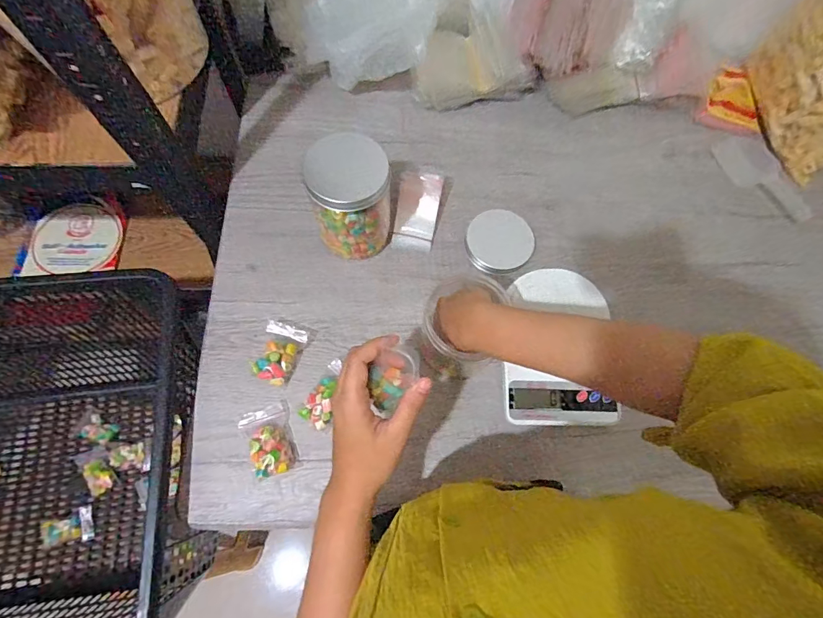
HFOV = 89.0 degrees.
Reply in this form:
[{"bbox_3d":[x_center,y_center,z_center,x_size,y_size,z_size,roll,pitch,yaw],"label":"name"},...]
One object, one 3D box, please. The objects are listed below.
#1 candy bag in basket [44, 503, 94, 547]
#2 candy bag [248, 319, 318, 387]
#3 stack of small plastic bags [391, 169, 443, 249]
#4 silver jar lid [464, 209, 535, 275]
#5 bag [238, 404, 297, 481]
[{"bbox_3d":[-0.537,0.342,0.655,0.066,0.019,0.049,-15,71,-7],"label":"candy bag in basket"},{"bbox_3d":[-0.152,0.047,0.484,0.051,0.020,0.077,25,71,7],"label":"candy bag"},{"bbox_3d":[0.008,-0.129,0.543,0.055,0.033,0.102,8,69,1],"label":"stack of small plastic bags"},{"bbox_3d":[0.115,-0.088,0.542,0.088,0.014,0.081,1,70,-2],"label":"silver jar lid"},{"bbox_3d":[-0.153,0.141,0.447,0.050,0.014,0.070,-18,71,-8],"label":"bag"}]

